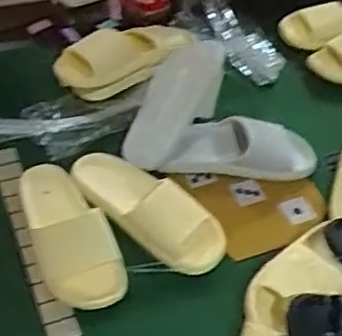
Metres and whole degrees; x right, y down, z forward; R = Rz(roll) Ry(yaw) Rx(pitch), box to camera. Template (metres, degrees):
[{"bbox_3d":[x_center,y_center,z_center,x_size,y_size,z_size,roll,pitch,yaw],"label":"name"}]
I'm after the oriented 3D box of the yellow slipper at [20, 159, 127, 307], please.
[{"bbox_3d":[-0.143,0.079,0.872,0.102,0.059,0.236,-17,54,-17],"label":"yellow slipper"}]

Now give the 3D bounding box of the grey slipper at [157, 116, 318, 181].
[{"bbox_3d":[0.113,-0.036,1.005,0.240,0.092,0.104,5,51,1],"label":"grey slipper"}]

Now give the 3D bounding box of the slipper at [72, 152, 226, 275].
[{"bbox_3d":[-0.037,0.055,0.907,0.253,0.054,0.098,34,57,22],"label":"slipper"}]

